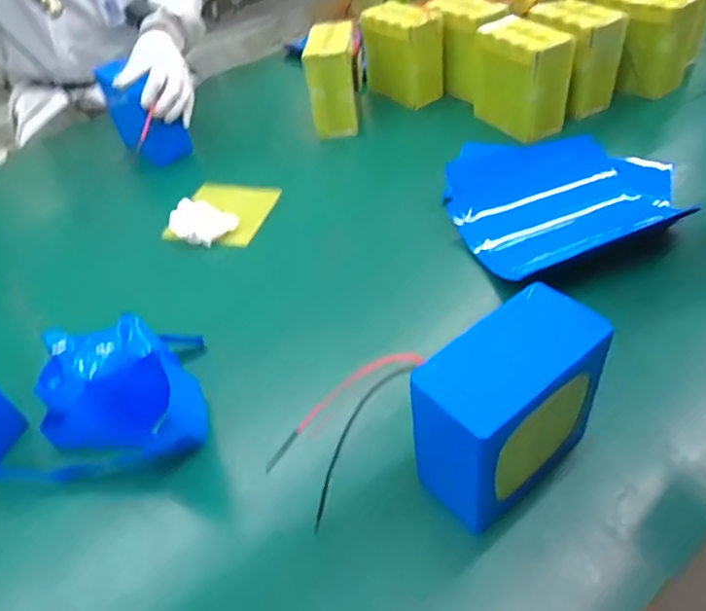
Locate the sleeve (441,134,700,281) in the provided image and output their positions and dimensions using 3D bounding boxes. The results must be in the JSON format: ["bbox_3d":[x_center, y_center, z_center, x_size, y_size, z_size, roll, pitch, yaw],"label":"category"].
[{"bbox_3d":[0.277,-0.154,0.721,0.304,0.049,0.238,-19,44,-12],"label":"sleeve"}]

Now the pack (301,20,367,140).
[{"bbox_3d":[-0.025,-0.392,0.950,0.087,0.141,0.138,1,44,10],"label":"pack"}]

